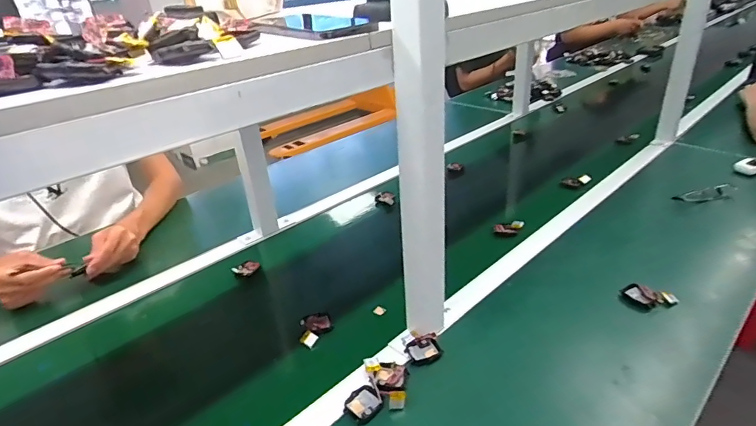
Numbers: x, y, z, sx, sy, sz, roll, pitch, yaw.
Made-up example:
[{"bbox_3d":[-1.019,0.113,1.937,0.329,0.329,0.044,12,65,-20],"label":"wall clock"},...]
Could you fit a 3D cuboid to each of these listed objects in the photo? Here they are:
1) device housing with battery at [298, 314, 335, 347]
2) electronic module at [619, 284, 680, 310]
[{"bbox_3d":[-0.099,0.176,0.690,0.044,0.017,0.060,11,33,27],"label":"device housing with battery"},{"bbox_3d":[0.410,0.126,0.688,0.073,0.018,0.035,11,33,27],"label":"electronic module"}]

